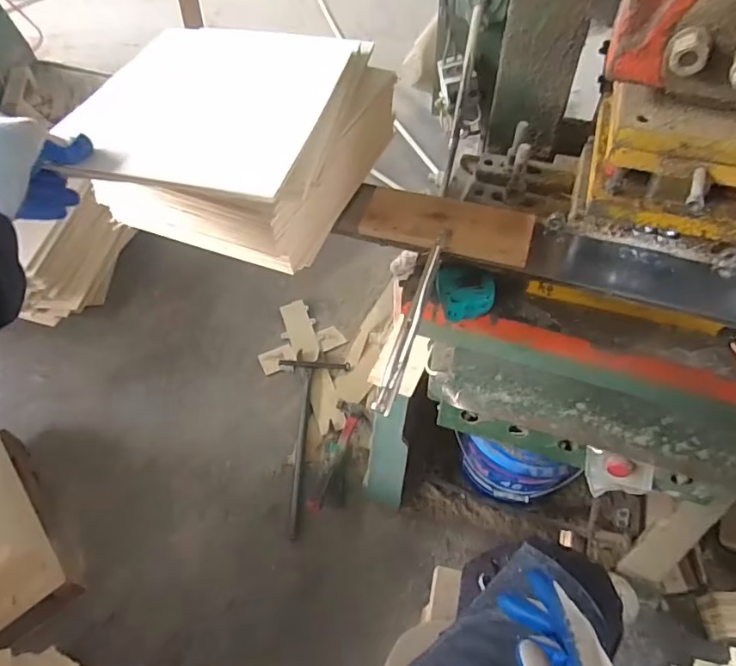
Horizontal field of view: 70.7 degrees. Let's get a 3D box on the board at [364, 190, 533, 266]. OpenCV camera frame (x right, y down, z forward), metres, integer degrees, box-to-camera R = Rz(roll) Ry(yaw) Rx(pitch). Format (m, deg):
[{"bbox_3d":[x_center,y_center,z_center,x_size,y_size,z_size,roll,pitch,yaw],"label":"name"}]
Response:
[{"bbox_3d":[0.094,-0.129,0.623,0.200,0.017,0.078,15,57,12],"label":"board"}]

